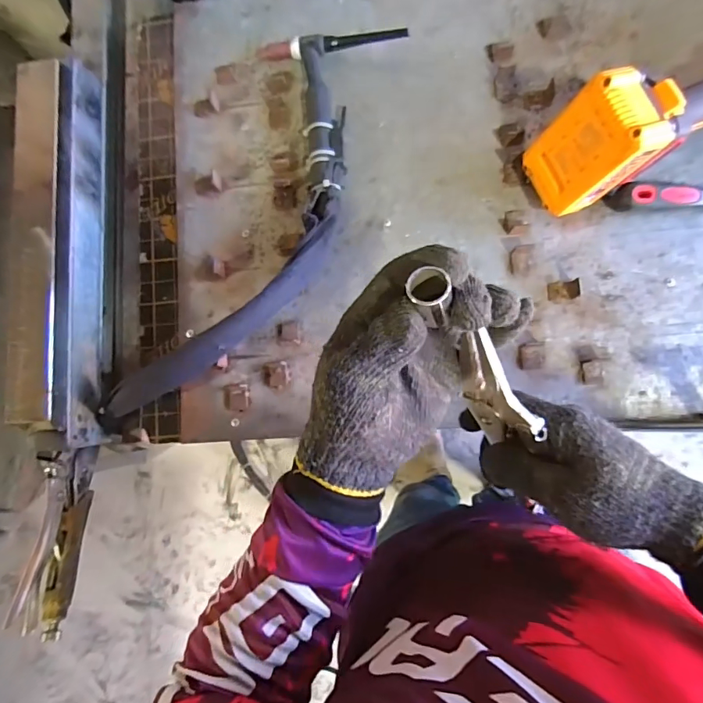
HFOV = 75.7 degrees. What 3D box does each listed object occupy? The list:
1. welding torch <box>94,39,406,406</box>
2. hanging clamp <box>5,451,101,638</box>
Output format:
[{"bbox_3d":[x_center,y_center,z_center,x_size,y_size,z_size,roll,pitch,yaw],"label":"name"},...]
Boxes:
[{"bbox_3d":[-0.106,-0.137,0.482,0.169,0.060,0.510,21,88,8],"label":"welding torch"},{"bbox_3d":[-0.306,0.190,0.471,0.022,0.065,0.184,-6,65,6],"label":"hanging clamp"}]

